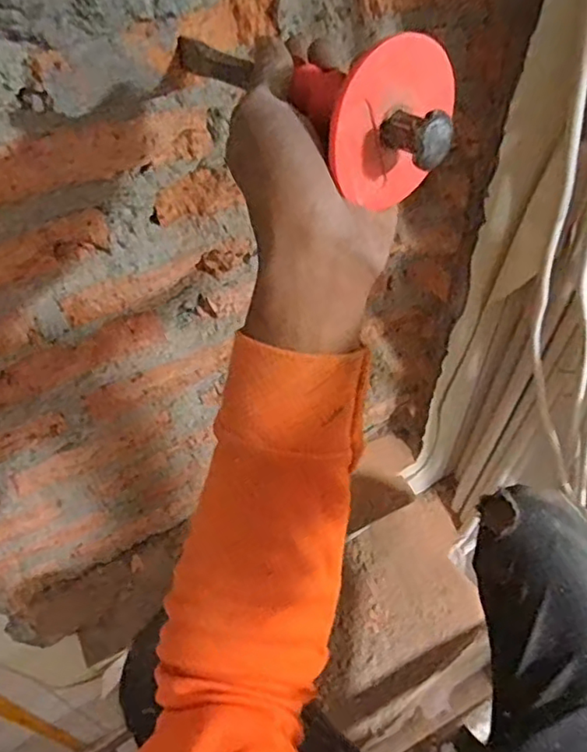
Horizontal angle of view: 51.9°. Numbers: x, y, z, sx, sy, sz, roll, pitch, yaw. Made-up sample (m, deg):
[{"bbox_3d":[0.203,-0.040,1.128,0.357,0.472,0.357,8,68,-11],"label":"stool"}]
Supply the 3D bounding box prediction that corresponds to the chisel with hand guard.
[{"bbox_3d":[-0.001,-0.158,0.334,0.074,0.070,0.221,-30,47,-22],"label":"chisel with hand guard"}]

